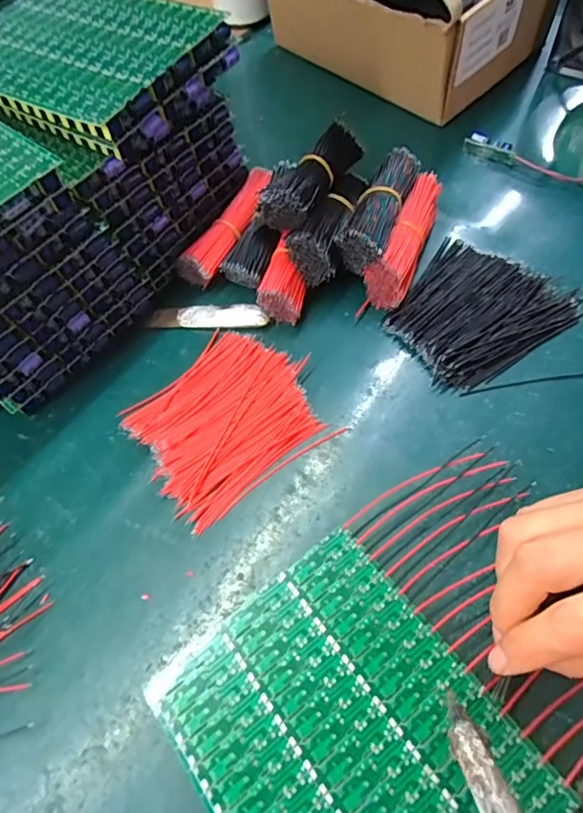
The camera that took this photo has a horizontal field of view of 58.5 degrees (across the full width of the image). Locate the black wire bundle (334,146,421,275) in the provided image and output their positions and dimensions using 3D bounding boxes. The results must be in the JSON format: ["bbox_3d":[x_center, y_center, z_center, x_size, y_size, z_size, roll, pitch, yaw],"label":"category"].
[{"bbox_3d":[0.061,-0.143,0.363,0.031,0.024,0.102,17,64,14],"label":"black wire bundle"}]

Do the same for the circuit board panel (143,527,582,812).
[{"bbox_3d":[0.023,0.147,0.232,0.125,0.004,0.148,-36,62,-15],"label":"circuit board panel"}]

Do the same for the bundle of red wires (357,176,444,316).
[{"bbox_3d":[0.081,-0.119,0.370,0.029,0.035,0.111,18,65,13],"label":"bundle of red wires"}]

